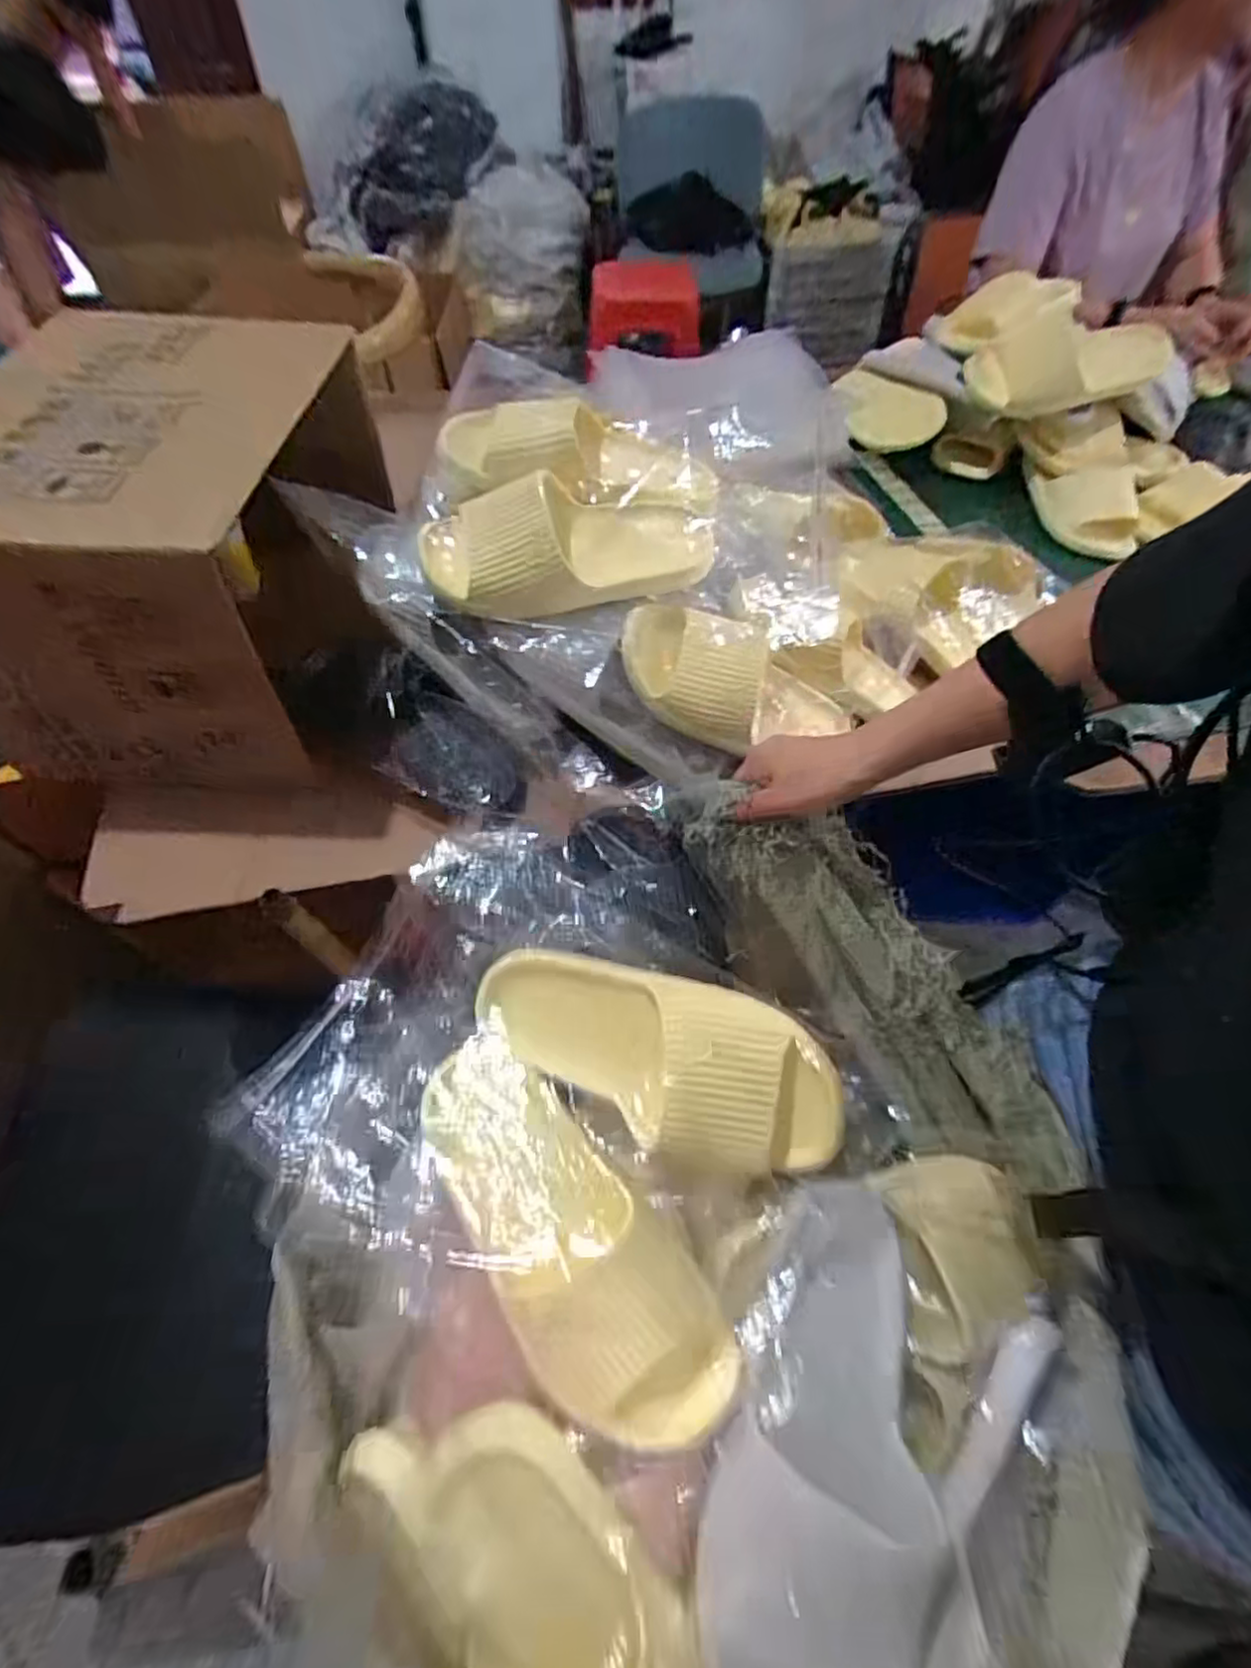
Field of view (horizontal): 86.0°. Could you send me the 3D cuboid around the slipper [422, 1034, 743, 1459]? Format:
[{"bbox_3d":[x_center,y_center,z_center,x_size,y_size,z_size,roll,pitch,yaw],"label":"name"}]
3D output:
[{"bbox_3d":[-0.033,0.233,0.388,0.098,0.053,0.245,-35,77,-22],"label":"slipper"}]

